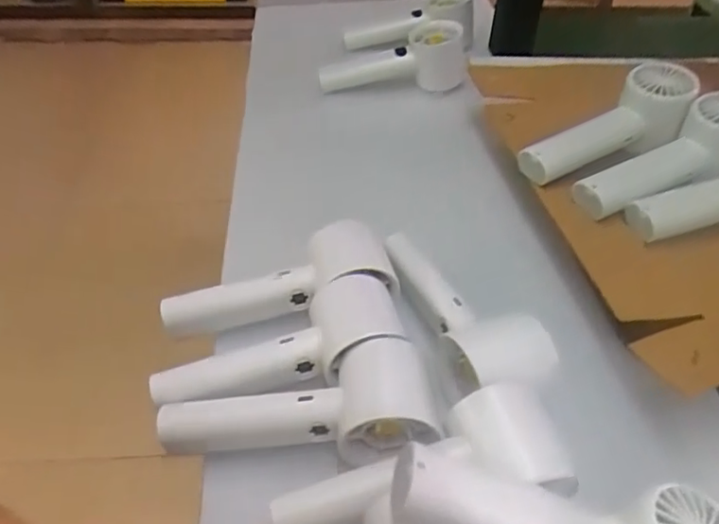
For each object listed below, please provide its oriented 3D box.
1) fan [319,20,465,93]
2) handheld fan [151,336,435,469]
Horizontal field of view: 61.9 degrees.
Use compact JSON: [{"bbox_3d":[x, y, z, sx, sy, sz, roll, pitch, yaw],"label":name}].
[{"bbox_3d":[0.037,-0.242,0.711,0.168,0.074,0.076,-2,45,-4],"label":"fan"},{"bbox_3d":[-0.037,0.085,0.347,0.157,0.053,0.054,-9,44,6],"label":"handheld fan"}]

